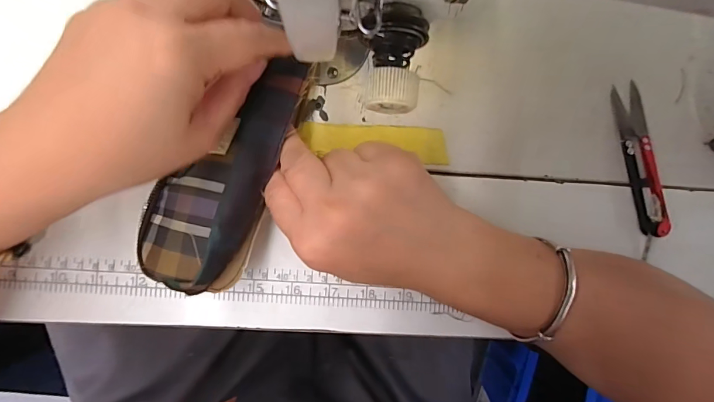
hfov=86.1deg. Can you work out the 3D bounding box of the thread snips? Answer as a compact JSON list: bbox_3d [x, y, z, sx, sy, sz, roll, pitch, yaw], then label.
[{"bbox_3d":[0.196,-0.028,0.261,0.022,0.015,0.102,-13,92,-3],"label":"thread snips"}]

